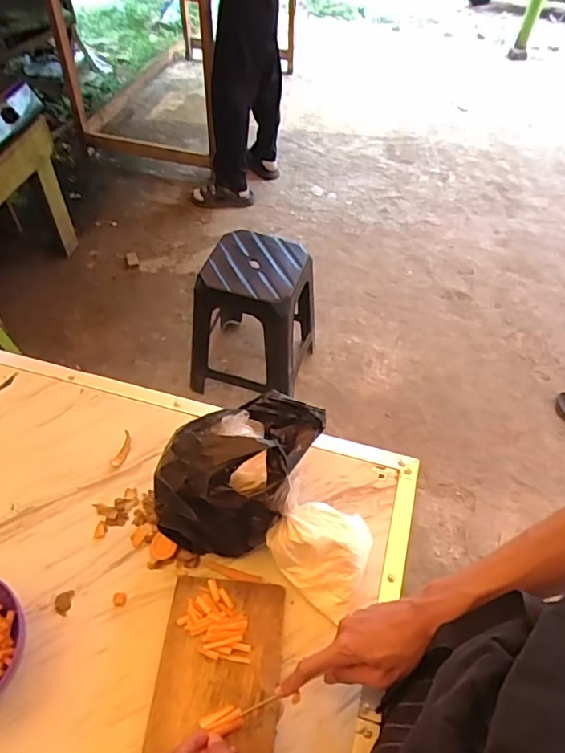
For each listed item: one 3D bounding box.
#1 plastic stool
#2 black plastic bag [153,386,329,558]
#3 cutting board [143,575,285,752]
[{"bbox_3d":[-0.076,-0.180,1.583,0.296,0.410,0.332,15,54,9],"label":"plastic stool"},{"bbox_3d":[-0.051,0.110,0.657,0.165,0.182,0.171,11,53,6],"label":"black plastic bag"},{"bbox_3d":[-0.071,0.342,0.583,0.132,0.012,0.235,4,53,1],"label":"cutting board"}]

